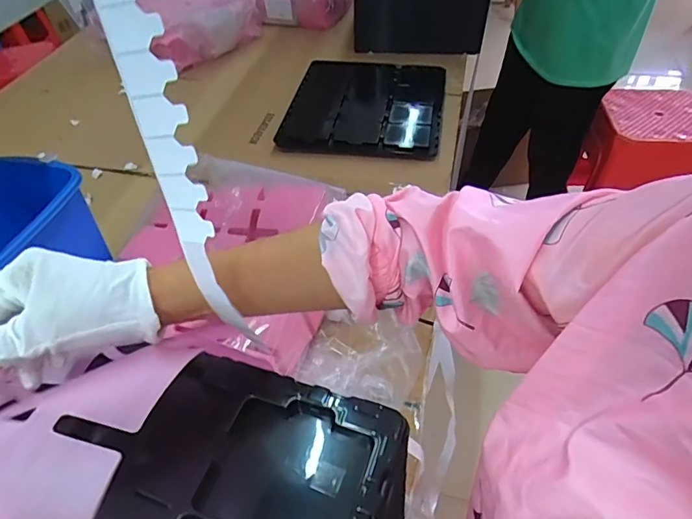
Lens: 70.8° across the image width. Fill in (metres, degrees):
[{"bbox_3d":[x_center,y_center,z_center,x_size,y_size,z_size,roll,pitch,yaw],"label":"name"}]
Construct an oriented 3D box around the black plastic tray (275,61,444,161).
[{"bbox_3d":[0.048,-0.354,1.104,0.332,0.034,0.349,7,48,10],"label":"black plastic tray"}]

